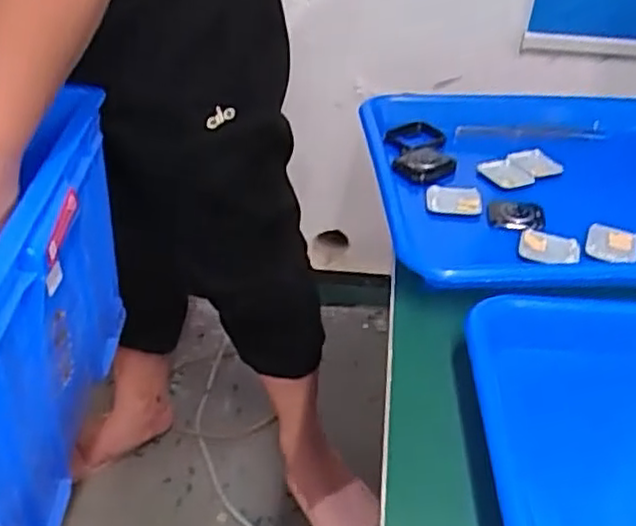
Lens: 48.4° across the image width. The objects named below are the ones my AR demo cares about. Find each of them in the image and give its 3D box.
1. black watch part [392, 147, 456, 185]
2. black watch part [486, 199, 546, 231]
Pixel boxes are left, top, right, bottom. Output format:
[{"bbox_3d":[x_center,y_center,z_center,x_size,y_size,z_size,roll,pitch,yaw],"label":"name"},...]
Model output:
[{"bbox_3d":[0.084,-0.079,0.564,0.044,0.016,0.039,-28,46,-36],"label":"black watch part"},{"bbox_3d":[0.143,-0.035,0.507,0.041,0.009,0.027,9,36,8],"label":"black watch part"}]

